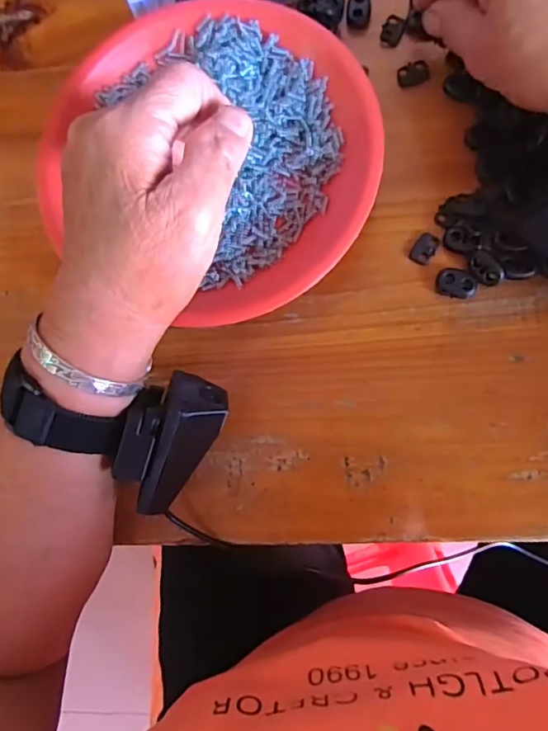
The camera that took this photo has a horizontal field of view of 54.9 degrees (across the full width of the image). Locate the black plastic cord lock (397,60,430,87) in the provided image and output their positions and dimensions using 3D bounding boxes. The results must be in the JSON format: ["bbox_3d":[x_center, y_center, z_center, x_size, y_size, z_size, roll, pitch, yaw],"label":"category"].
[{"bbox_3d":[0.084,-0.176,0.319,0.018,0.004,0.014,-18,80,4],"label":"black plastic cord lock"}]

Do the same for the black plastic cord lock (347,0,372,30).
[{"bbox_3d":[0.053,-0.221,0.327,0.015,0.008,0.023,10,83,8],"label":"black plastic cord lock"}]

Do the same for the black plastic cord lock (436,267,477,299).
[{"bbox_3d":[0.101,-0.045,0.293,0.022,0.006,0.015,19,84,9],"label":"black plastic cord lock"}]

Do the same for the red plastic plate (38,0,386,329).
[{"bbox_3d":[-0.036,-0.126,0.308,0.194,0.030,0.178,-1,82,7],"label":"red plastic plate"}]

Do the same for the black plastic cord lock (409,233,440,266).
[{"bbox_3d":[0.086,-0.067,0.301,0.012,0.004,0.018,33,87,10],"label":"black plastic cord lock"}]

